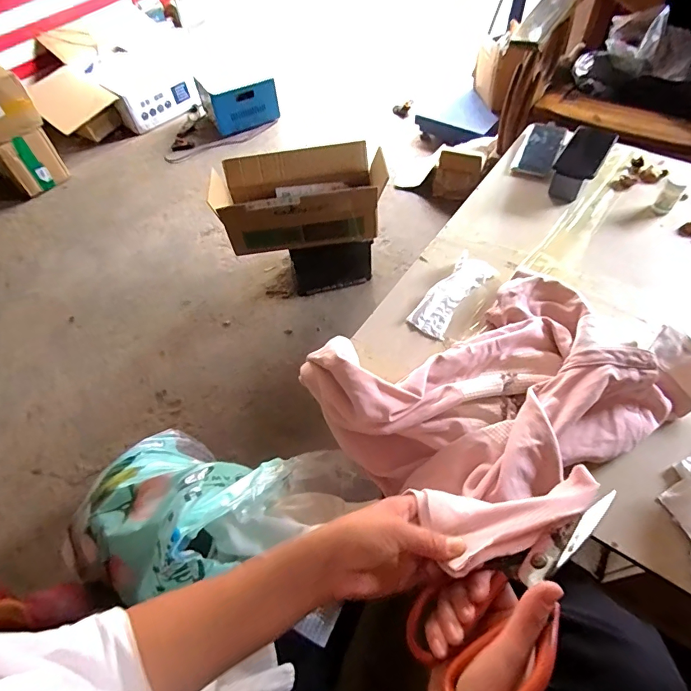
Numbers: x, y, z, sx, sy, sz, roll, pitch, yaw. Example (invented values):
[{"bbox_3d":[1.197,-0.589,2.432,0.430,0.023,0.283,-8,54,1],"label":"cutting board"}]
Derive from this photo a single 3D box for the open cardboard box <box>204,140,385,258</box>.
[{"bbox_3d":[-0.116,-0.379,1.130,0.423,0.173,0.209,-10,56,-1],"label":"open cardboard box"}]

